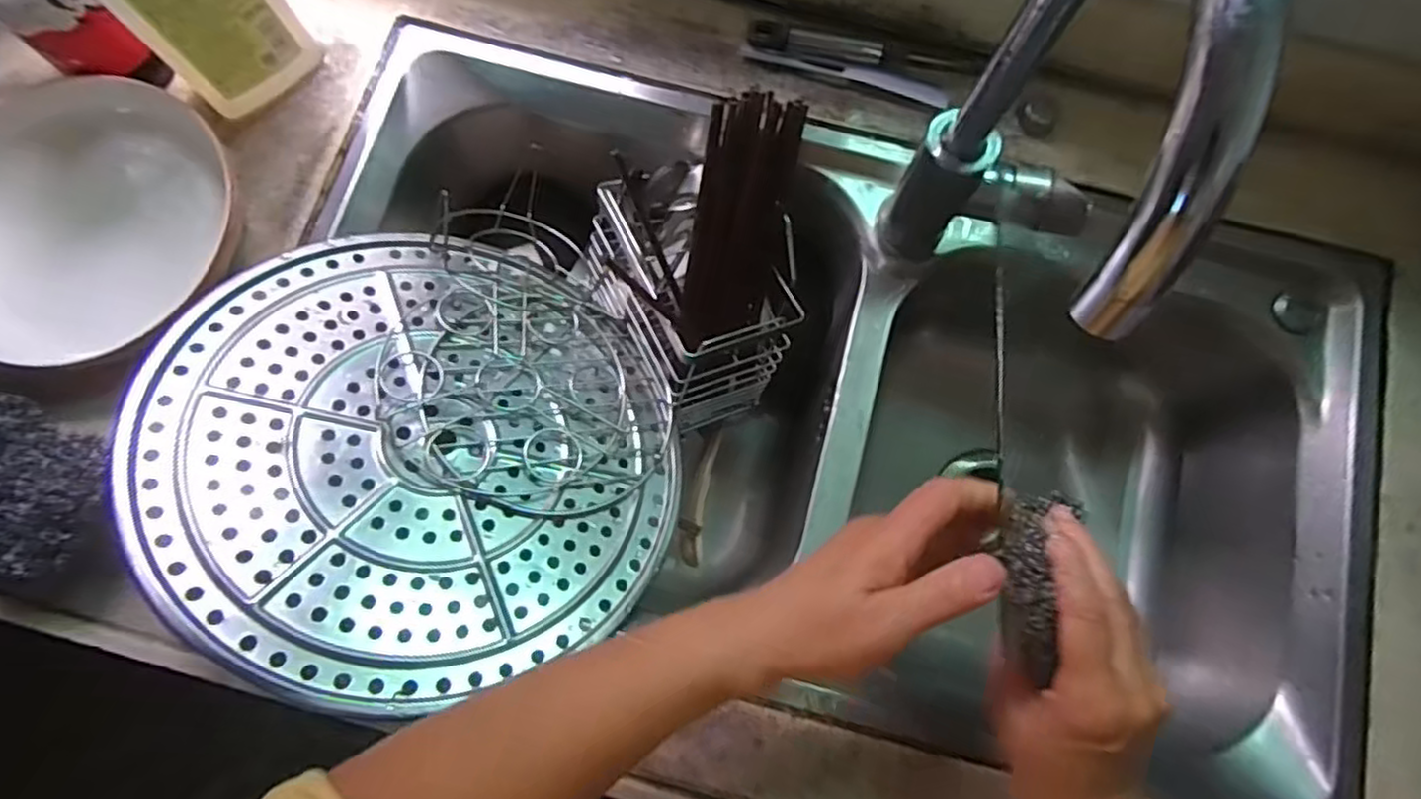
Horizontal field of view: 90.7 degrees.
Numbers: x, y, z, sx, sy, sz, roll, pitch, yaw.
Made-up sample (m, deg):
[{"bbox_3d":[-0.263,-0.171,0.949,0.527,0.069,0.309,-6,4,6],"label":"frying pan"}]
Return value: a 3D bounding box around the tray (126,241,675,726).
[{"bbox_3d":[-0.177,0.031,0.457,0.313,0.011,0.312,26,54,-9],"label":"tray"}]

